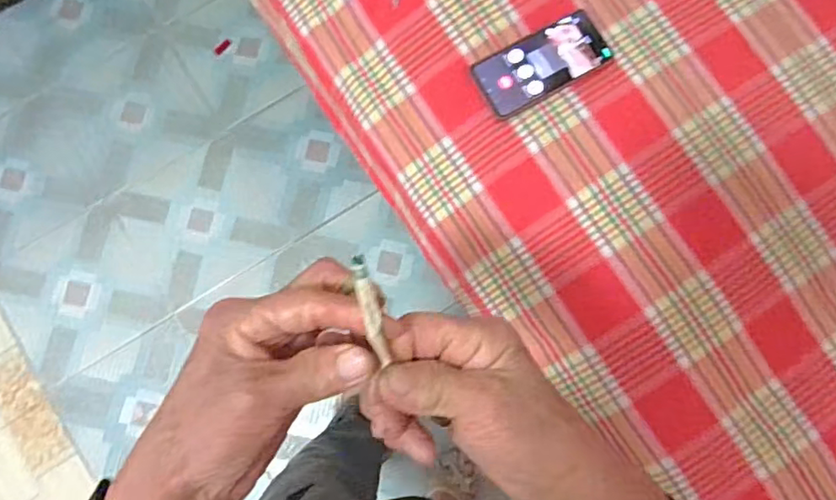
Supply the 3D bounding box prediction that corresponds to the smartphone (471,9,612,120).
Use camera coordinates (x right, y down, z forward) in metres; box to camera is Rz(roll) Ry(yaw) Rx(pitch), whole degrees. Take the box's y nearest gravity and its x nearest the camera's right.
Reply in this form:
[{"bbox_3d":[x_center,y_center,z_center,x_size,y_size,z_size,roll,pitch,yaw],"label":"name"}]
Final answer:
[{"bbox_3d":[0.149,-0.223,0.699,0.162,0.013,0.077,-28,85,-8],"label":"smartphone"}]

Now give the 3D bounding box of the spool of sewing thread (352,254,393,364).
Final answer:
[{"bbox_3d":[-0.022,0.030,0.280,0.009,0.006,0.057,-14,113,-7],"label":"spool of sewing thread"}]

